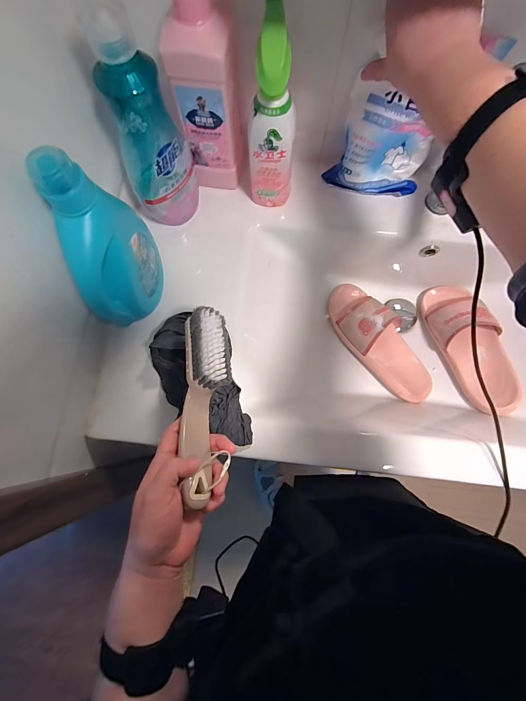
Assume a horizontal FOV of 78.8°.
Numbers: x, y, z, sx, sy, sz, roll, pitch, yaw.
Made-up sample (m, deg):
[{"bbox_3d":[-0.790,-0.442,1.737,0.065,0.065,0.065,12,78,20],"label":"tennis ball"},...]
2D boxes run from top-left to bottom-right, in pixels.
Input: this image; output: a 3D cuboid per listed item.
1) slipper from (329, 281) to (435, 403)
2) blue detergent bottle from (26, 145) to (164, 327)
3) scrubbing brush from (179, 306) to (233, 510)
[{"bbox_3d":[0.221,-0.022,0.591,0.107,0.055,0.261,-38,78,-10],"label":"slipper"},{"bbox_3d":[-0.180,-0.117,0.384,0.062,0.214,0.137,-5,74,-2],"label":"blue detergent bottle"},{"bbox_3d":[-0.062,0.046,0.337,0.051,0.038,0.205,1,70,0],"label":"scrubbing brush"}]

